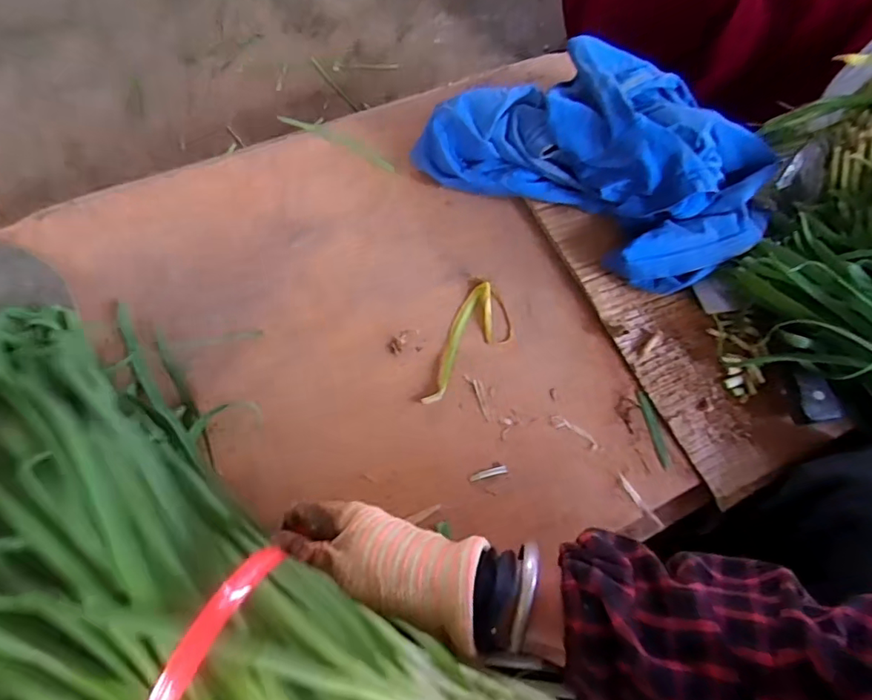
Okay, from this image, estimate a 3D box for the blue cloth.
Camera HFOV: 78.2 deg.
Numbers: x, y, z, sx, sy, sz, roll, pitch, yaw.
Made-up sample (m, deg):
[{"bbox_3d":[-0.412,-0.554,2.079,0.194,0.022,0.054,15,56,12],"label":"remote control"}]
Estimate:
[{"bbox_3d":[0.159,-0.184,0.469,0.286,0.096,0.207,33,68,11],"label":"blue cloth"}]

